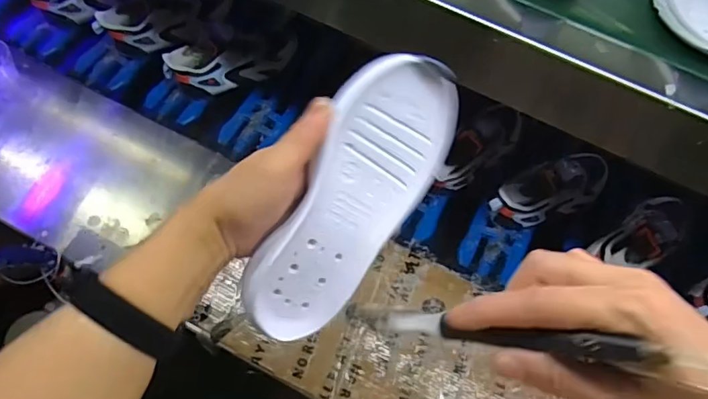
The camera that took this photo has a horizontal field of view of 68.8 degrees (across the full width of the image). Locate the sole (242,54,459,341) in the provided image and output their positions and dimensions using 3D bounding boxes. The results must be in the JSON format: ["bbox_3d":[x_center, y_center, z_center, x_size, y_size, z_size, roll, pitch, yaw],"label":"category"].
[{"bbox_3d":[0.002,0.003,0.367,0.089,0.021,0.210,26,100,-25],"label":"sole"}]

